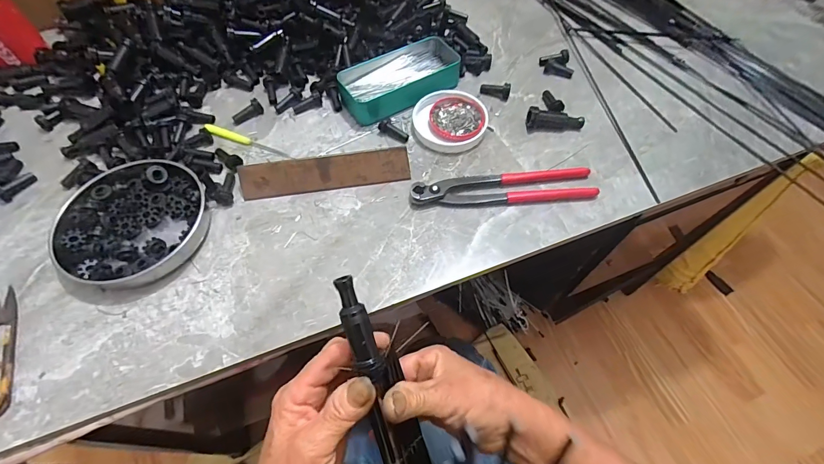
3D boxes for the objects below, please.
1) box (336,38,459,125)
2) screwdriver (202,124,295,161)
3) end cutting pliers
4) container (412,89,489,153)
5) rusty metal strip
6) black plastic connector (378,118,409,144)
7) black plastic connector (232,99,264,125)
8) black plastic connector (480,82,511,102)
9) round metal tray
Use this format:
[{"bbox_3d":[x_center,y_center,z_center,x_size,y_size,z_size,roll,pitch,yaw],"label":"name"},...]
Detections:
[{"bbox_3d":[-0.018,-0.197,0.496,0.160,0.033,0.079,-29,63,-17],"label":"box"},{"bbox_3d":[-0.192,-0.106,0.453,0.111,0.012,0.011,19,60,11],"label":"screwdriver"},{"bbox_3d":[0.098,-0.046,0.414,0.195,0.014,0.040,-6,59,-4],"label":"end cutting pliers"},{"bbox_3d":[0.046,-0.133,0.465,0.085,0.019,0.083,0,58,0],"label":"container"},{"bbox_3d":[-0.092,-0.063,0.417,0.176,0.037,0.004,-8,18,-5],"label":"rusty metal strip"},{"bbox_3d":[-0.021,-0.120,0.459,0.039,0.012,0.012,31,62,1],"label":"black plastic connector"},{"bbox_3d":[-0.204,-0.147,0.478,0.039,0.015,0.013,-34,64,-3],"label":"black plastic connector"},{"bbox_3d":[0.108,-0.181,0.495,0.039,0.017,0.015,4,58,3],"label":"black plastic connector"},{"bbox_3d":[-0.278,-0.011,0.386,0.135,0.026,0.133,0,58,0],"label":"round metal tray"}]

